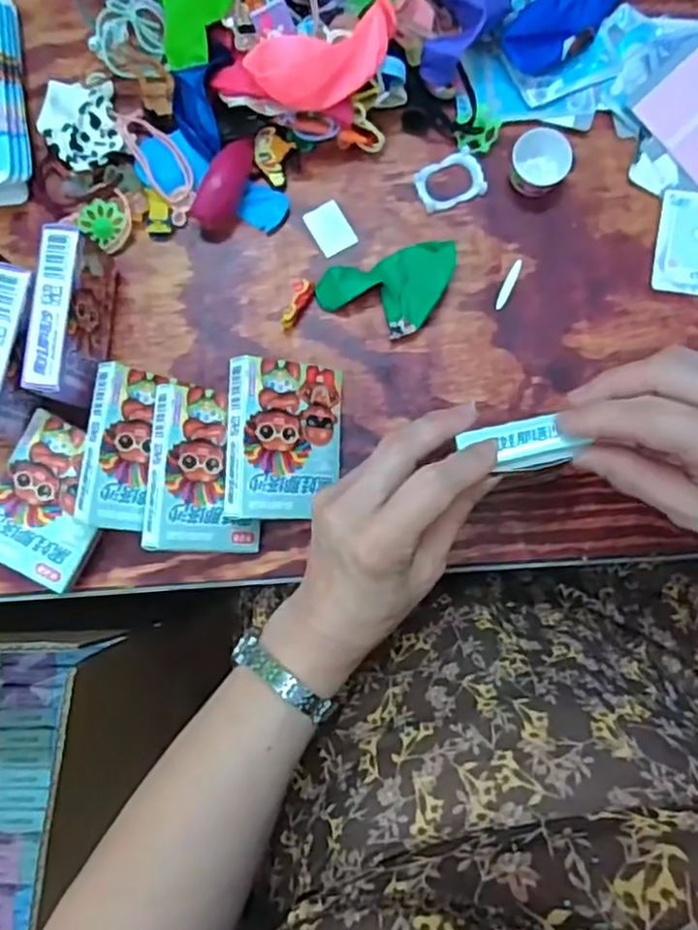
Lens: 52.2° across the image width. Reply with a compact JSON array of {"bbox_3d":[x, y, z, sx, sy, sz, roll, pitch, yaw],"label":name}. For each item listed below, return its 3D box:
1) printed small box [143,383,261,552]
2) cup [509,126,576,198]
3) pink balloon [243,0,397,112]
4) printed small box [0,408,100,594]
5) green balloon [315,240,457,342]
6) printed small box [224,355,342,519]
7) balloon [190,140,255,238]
[{"bbox_3d":[-0.083,0.004,0.414,0.064,0.020,0.091,6,88,-36],"label":"printed small box"},{"bbox_3d":[0.120,-0.190,0.448,0.035,0.022,0.036,0,86,1],"label":"cup"},{"bbox_3d":[-0.010,-0.238,0.417,0.092,0.015,0.041,-26,88,-1],"label":"pink balloon"},{"bbox_3d":[-0.178,0.022,0.433,0.066,0.026,0.090,27,86,3],"label":"printed small box"},{"bbox_3d":[0.028,-0.108,0.451,0.086,0.018,0.053,-21,86,-1],"label":"green balloon"},{"bbox_3d":[-0.036,-0.014,0.418,0.067,0.017,0.090,4,86,-33],"label":"printed small box"},{"bbox_3d":[-0.078,-0.177,0.449,0.023,0.020,0.060,18,86,2],"label":"balloon"}]

